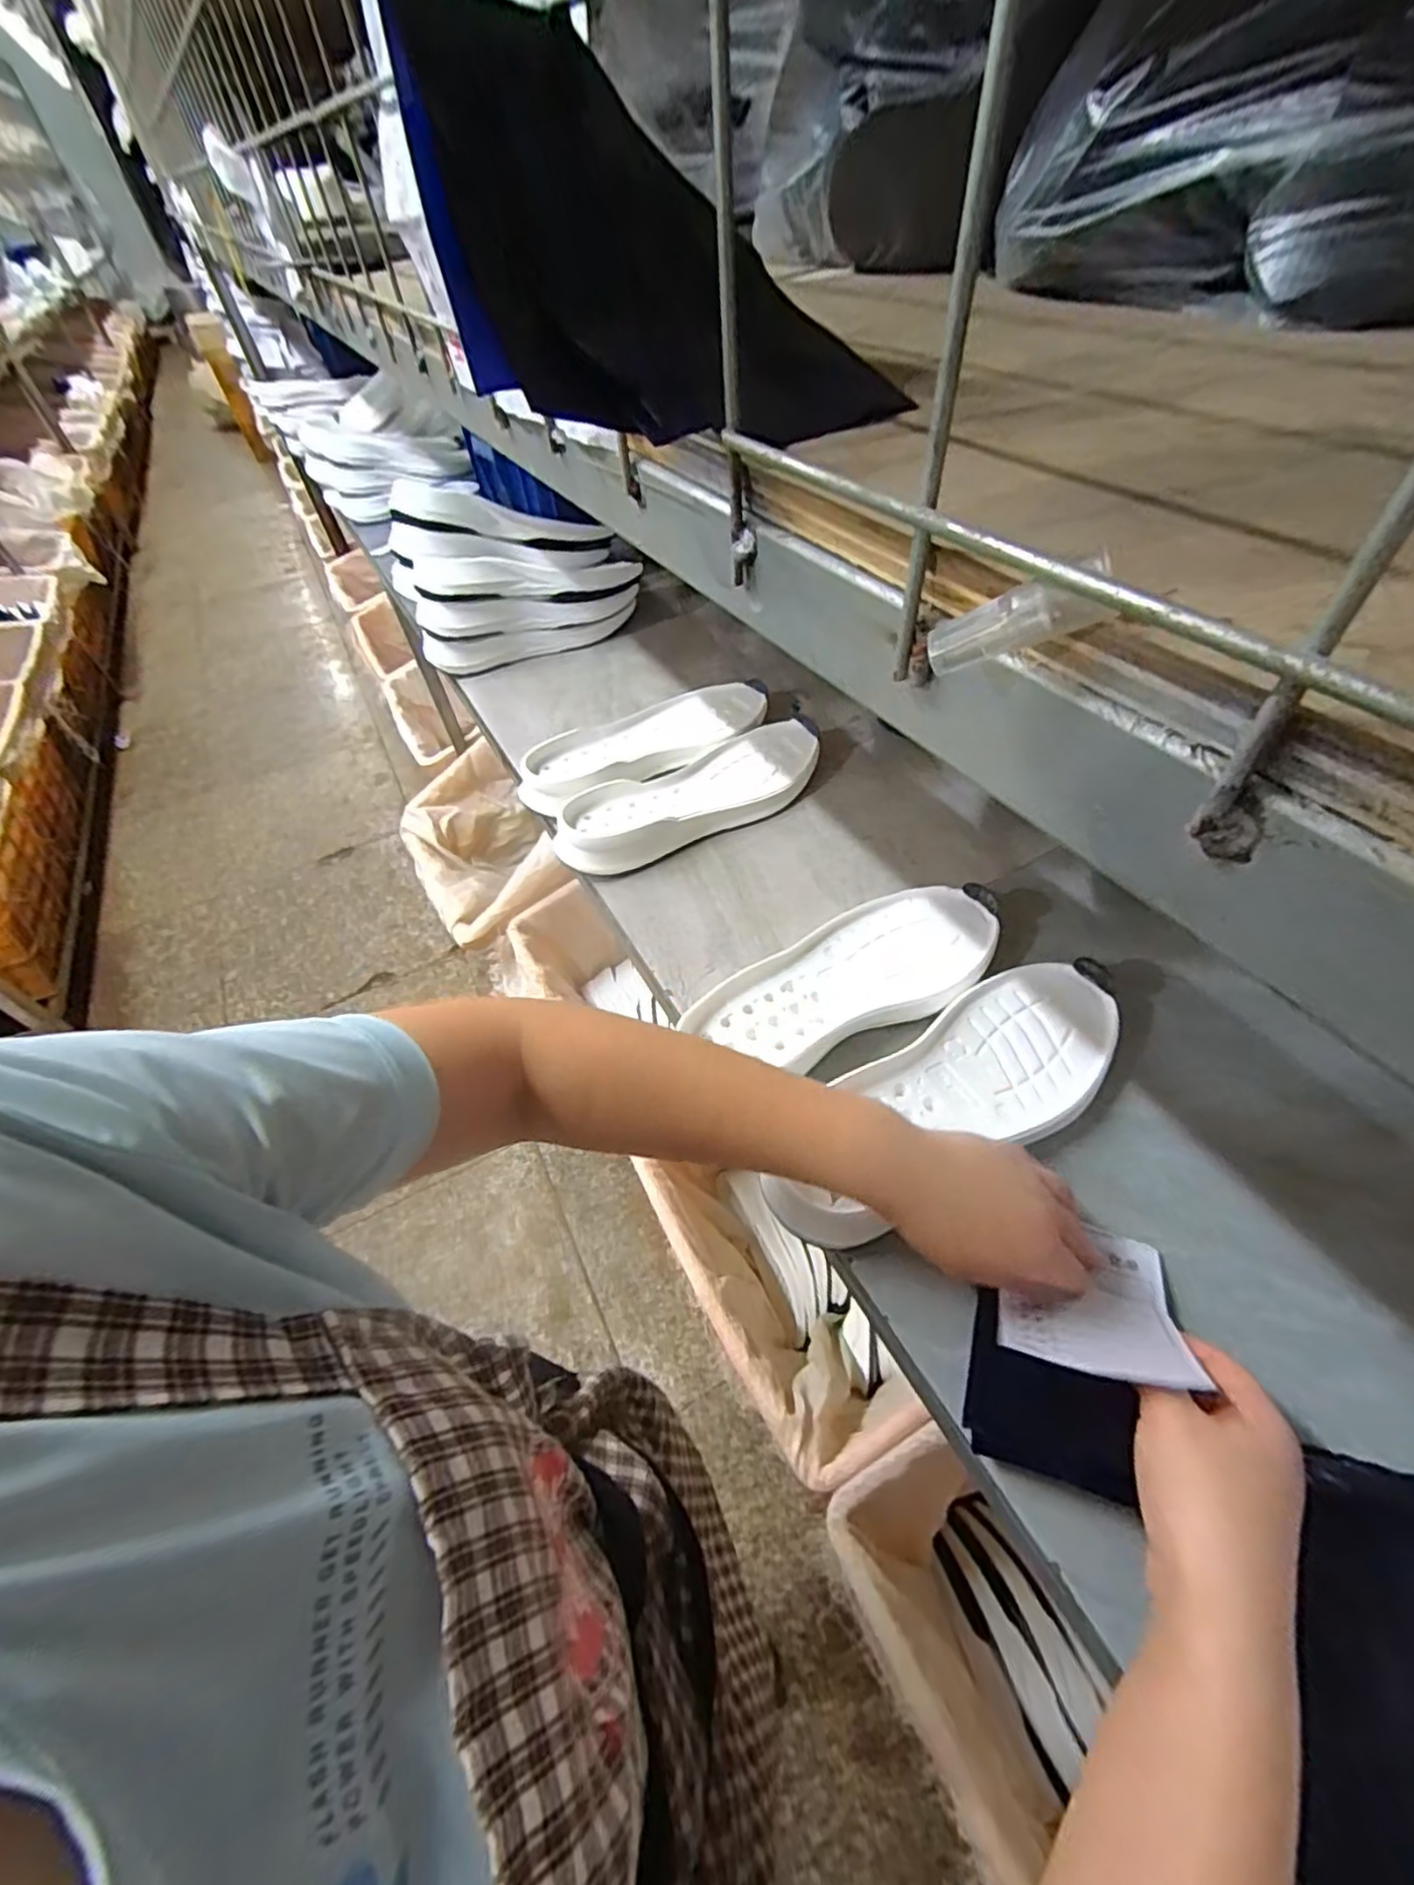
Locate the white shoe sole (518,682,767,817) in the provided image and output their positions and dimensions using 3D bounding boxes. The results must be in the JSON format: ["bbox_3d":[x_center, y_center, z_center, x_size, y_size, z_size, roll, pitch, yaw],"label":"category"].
[{"bbox_3d":[-0.068,-0.215,0.737,0.293,0.047,0.105,-34,55,-21],"label":"white shoe sole"}]

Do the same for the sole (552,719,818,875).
[{"bbox_3d":[-0.013,-0.148,0.675,0.289,0.042,0.100,-29,54,-18],"label":"sole"}]

